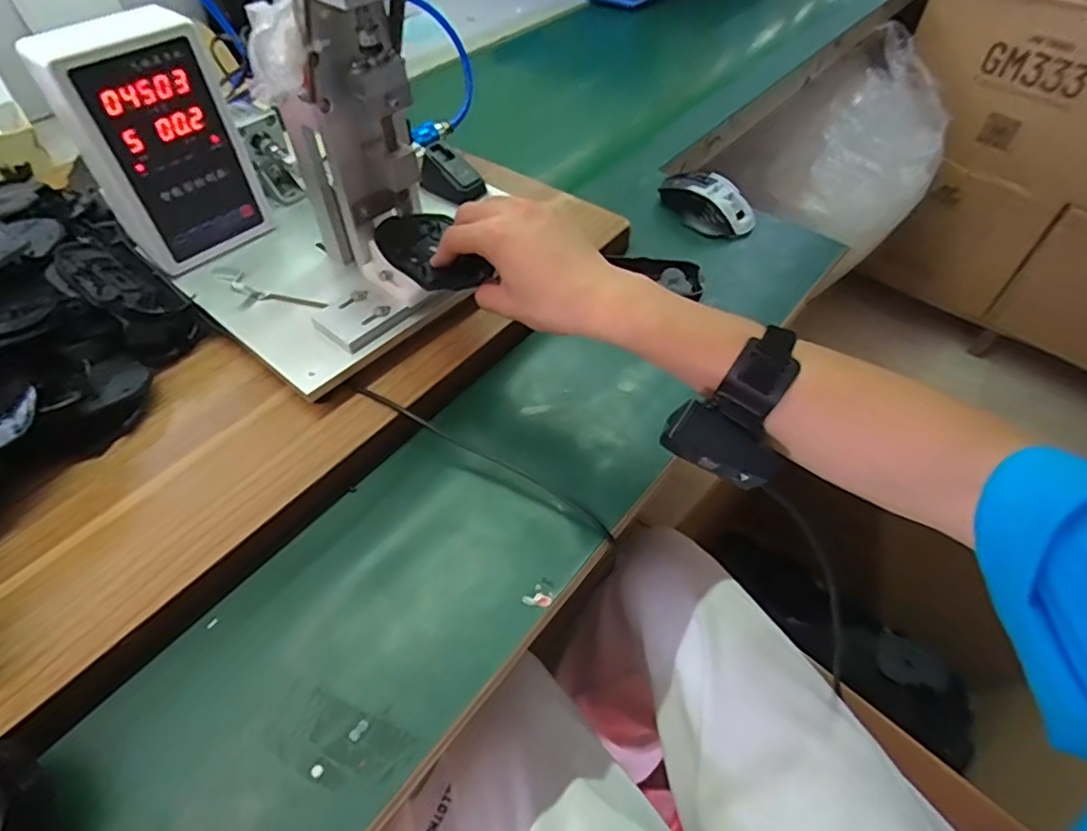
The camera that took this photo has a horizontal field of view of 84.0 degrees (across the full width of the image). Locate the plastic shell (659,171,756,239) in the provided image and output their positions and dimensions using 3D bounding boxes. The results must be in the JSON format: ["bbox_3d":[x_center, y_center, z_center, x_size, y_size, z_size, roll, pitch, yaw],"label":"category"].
[{"bbox_3d":[0.184,-0.242,0.678,0.060,0.040,0.114,-36,60,-26],"label":"plastic shell"}]

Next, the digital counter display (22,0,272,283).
[{"bbox_3d":[-0.314,-0.219,0.498,0.111,0.176,0.053,-37,61,-27],"label":"digital counter display"}]

